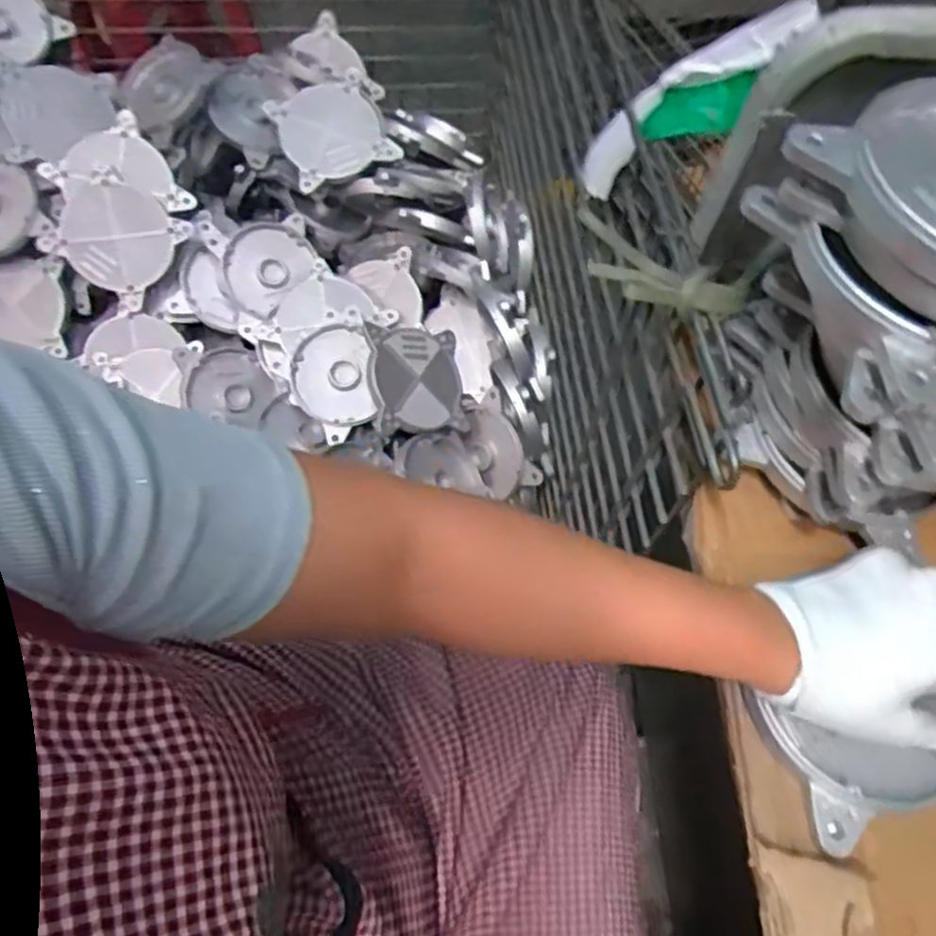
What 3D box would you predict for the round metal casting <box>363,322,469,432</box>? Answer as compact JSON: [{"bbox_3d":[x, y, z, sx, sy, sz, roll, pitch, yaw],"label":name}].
[{"bbox_3d":[-0.064,-0.119,0.972,0.142,0.019,0.138,-1,90,-35],"label":"round metal casting"}]

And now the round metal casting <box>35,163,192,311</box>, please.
[{"bbox_3d":[-0.453,-0.298,0.942,0.133,0.033,0.135,39,96,-13],"label":"round metal casting"}]

